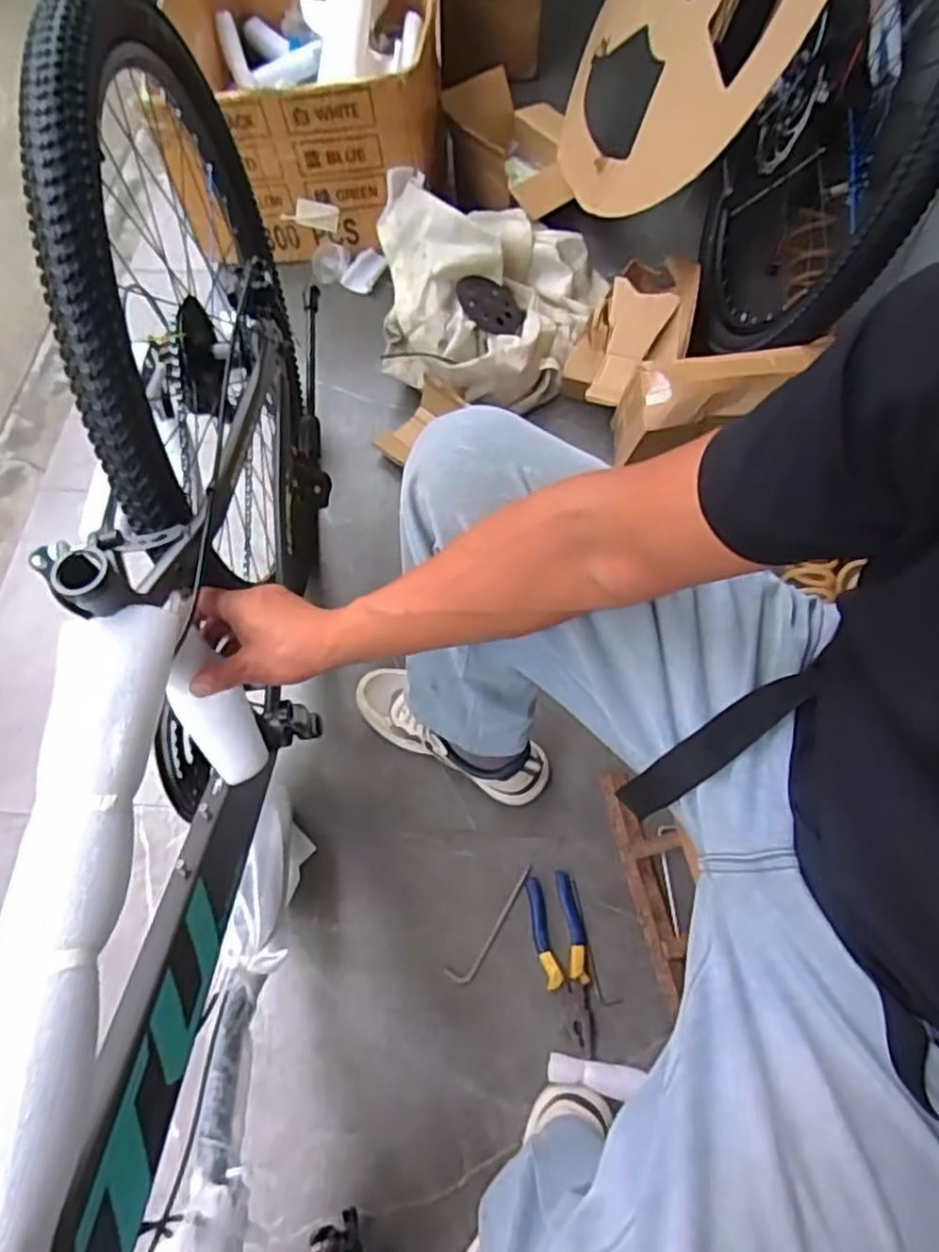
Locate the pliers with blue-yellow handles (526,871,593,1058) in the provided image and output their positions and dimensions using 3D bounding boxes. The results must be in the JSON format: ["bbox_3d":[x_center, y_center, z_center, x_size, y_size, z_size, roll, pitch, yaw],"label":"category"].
[{"bbox_3d":[0.115,0.394,0.828,0.059,0.024,0.190,-13,65,-4],"label":"pliers with blue-yellow handles"}]

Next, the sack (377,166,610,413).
[{"bbox_3d":[0.039,-0.560,1.178,0.373,0.158,0.384,3,65,3],"label":"sack"}]

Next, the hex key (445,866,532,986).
[{"bbox_3d":[0.031,0.363,0.853,0.029,0.004,0.158,36,71,17],"label":"hex key"}]

